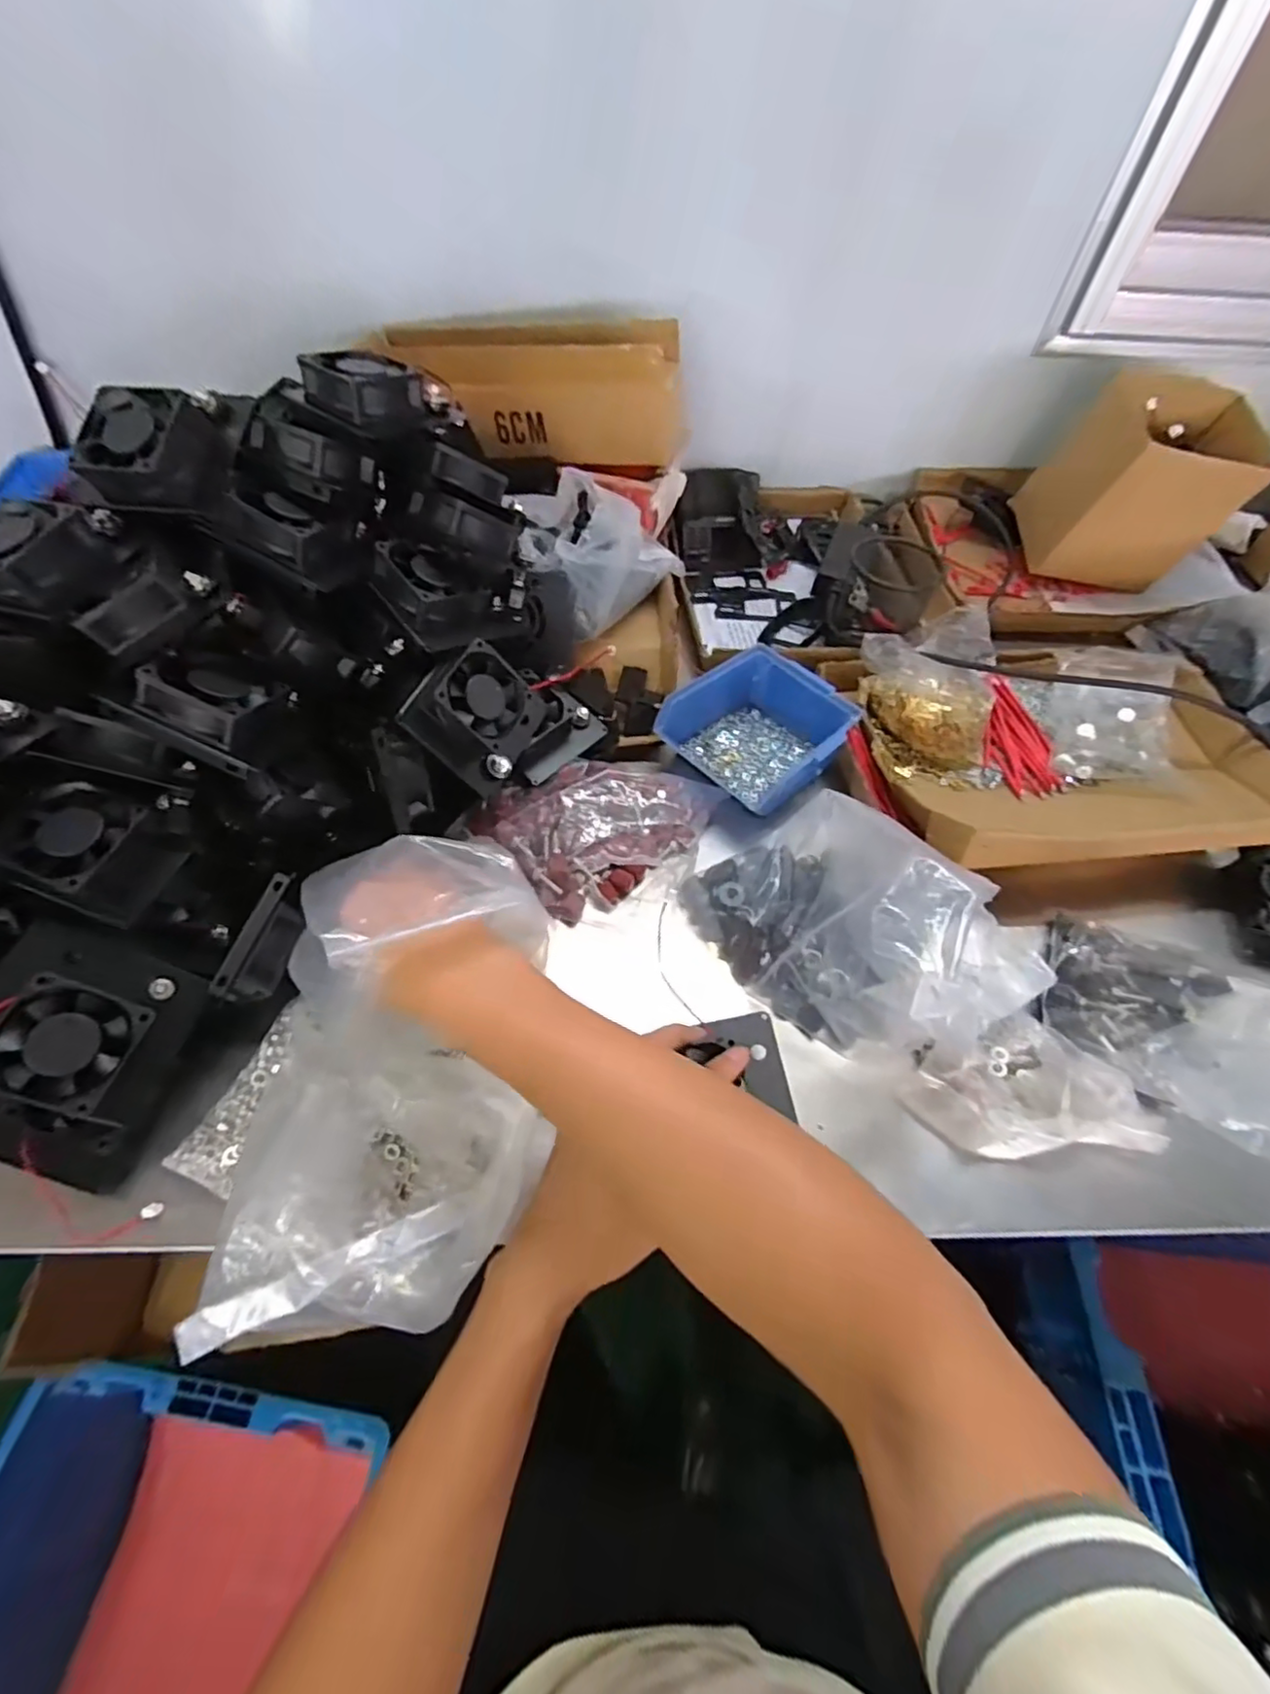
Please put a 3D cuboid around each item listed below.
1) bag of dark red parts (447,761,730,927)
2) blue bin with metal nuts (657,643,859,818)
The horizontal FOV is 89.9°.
[{"bbox_3d":[-0.025,-0.010,0.504,0.202,0.038,0.120,-10,57,-9],"label":"bag of dark red parts"},{"bbox_3d":[0.110,-0.101,0.559,0.137,0.060,0.131,-38,65,-24],"label":"blue bin with metal nuts"}]

